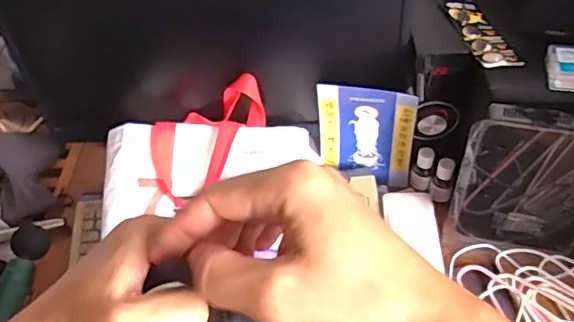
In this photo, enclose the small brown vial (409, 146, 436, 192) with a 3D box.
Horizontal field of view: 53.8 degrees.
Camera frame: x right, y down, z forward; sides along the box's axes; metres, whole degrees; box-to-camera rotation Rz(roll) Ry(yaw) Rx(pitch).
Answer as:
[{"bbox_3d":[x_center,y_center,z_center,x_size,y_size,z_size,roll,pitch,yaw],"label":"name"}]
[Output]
[{"bbox_3d":[0.210,0.014,0.879,0.031,0.079,0.027,10,53,12],"label":"small brown vial"}]

